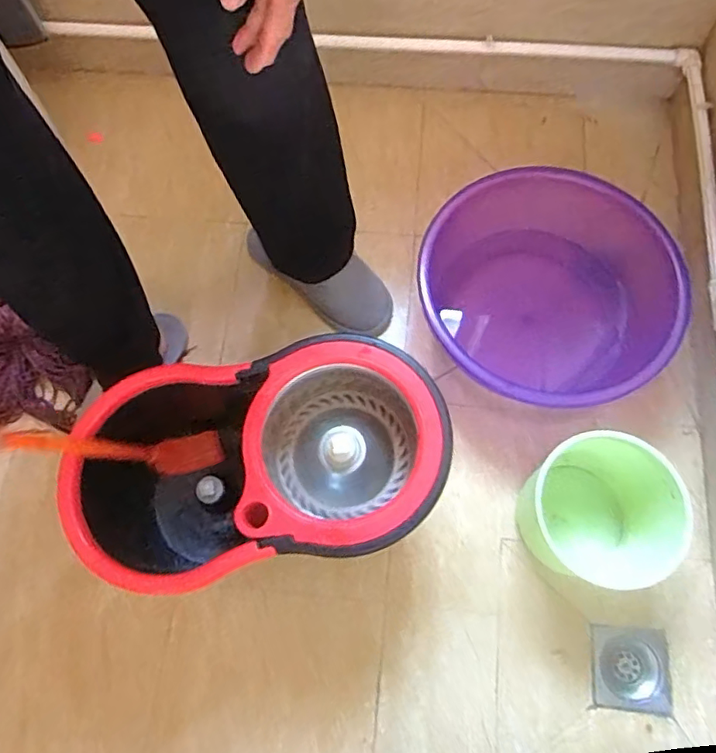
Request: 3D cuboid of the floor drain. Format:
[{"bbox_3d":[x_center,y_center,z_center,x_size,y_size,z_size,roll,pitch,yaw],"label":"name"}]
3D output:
[{"bbox_3d":[0.353,0.378,0.727,0.094,0.015,0.097,4,65,3],"label":"floor drain"}]

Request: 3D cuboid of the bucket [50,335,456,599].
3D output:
[{"bbox_3d":[-0.127,0.133,0.731,0.465,0.237,0.250,-14,69,-5],"label":"bucket"}]

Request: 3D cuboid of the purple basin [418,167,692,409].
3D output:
[{"bbox_3d":[0.294,-0.160,0.868,0.365,0.132,0.377,-1,70,2],"label":"purple basin"}]

